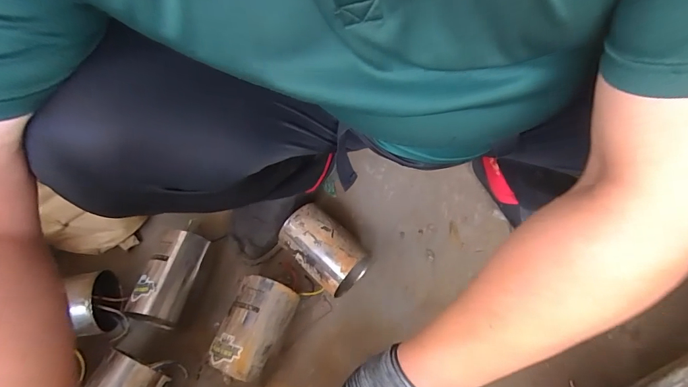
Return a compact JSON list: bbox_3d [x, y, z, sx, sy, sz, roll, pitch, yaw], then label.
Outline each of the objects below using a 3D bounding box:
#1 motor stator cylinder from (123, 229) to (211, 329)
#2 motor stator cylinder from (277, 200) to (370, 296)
[{"bbox_3d":[-0.265,0.136,0.606,0.075,0.084,0.138,11,58,5],"label":"motor stator cylinder"},{"bbox_3d":[-0.034,0.094,0.622,0.133,0.089,0.083,39,65,20],"label":"motor stator cylinder"}]

